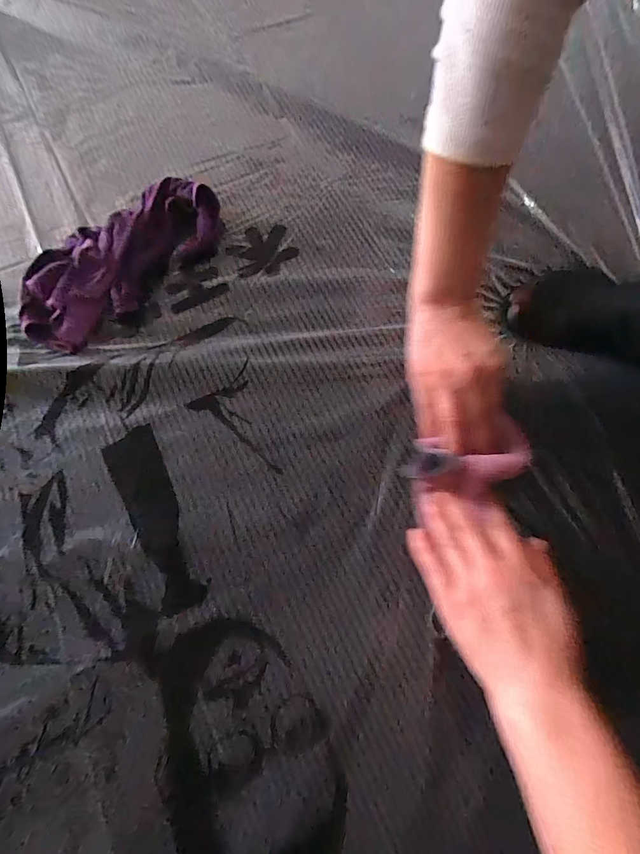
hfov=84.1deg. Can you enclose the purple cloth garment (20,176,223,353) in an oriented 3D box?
[{"bbox_3d":[-0.215,-0.184,0.382,0.112,0.033,0.244,42,78,10],"label":"purple cloth garment"}]

